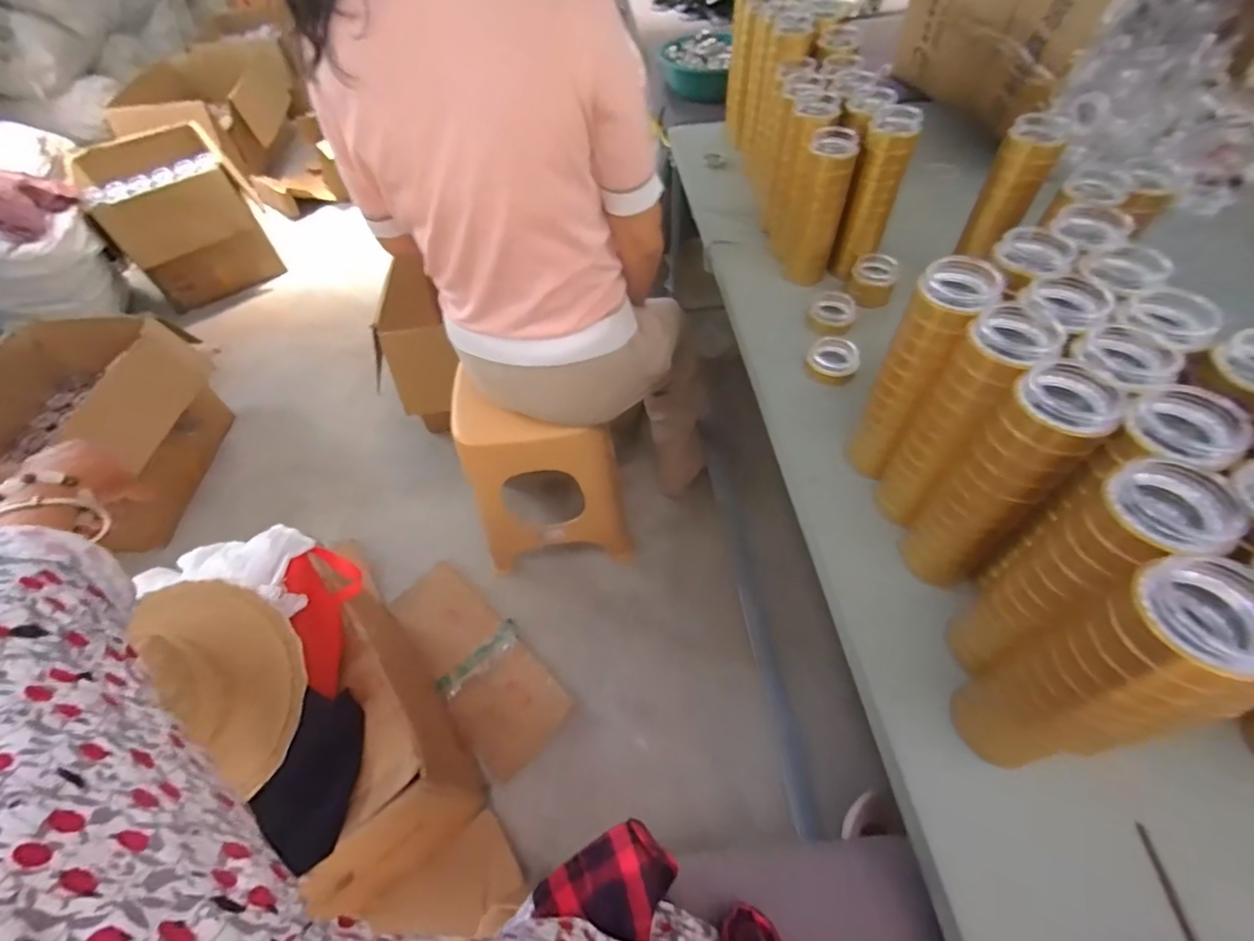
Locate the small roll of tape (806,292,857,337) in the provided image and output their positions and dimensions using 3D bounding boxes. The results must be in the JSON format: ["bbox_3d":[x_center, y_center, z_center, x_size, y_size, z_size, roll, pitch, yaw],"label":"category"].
[{"bbox_3d":[0.310,-0.238,0.807,0.065,0.031,0.065,-2,53,2],"label":"small roll of tape"}]

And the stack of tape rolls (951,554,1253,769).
[{"bbox_3d":[0.320,0.150,0.371,0.067,0.234,0.075,-16,53,-8],"label":"stack of tape rolls"}]

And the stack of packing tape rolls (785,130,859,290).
[{"bbox_3d":[0.294,-0.393,0.826,0.074,0.211,0.059,14,55,14],"label":"stack of packing tape rolls"}]

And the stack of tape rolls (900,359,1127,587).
[{"bbox_3d":[0.326,0.019,0.476,0.071,0.235,0.070,-33,57,-20],"label":"stack of tape rolls"}]

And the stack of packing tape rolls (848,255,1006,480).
[{"bbox_3d":[0.291,-0.090,0.548,0.068,0.232,0.077,26,58,21],"label":"stack of packing tape rolls"}]

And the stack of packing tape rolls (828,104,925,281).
[{"bbox_3d":[0.375,-0.411,0.813,0.069,0.217,0.075,21,57,18],"label":"stack of packing tape rolls"}]

